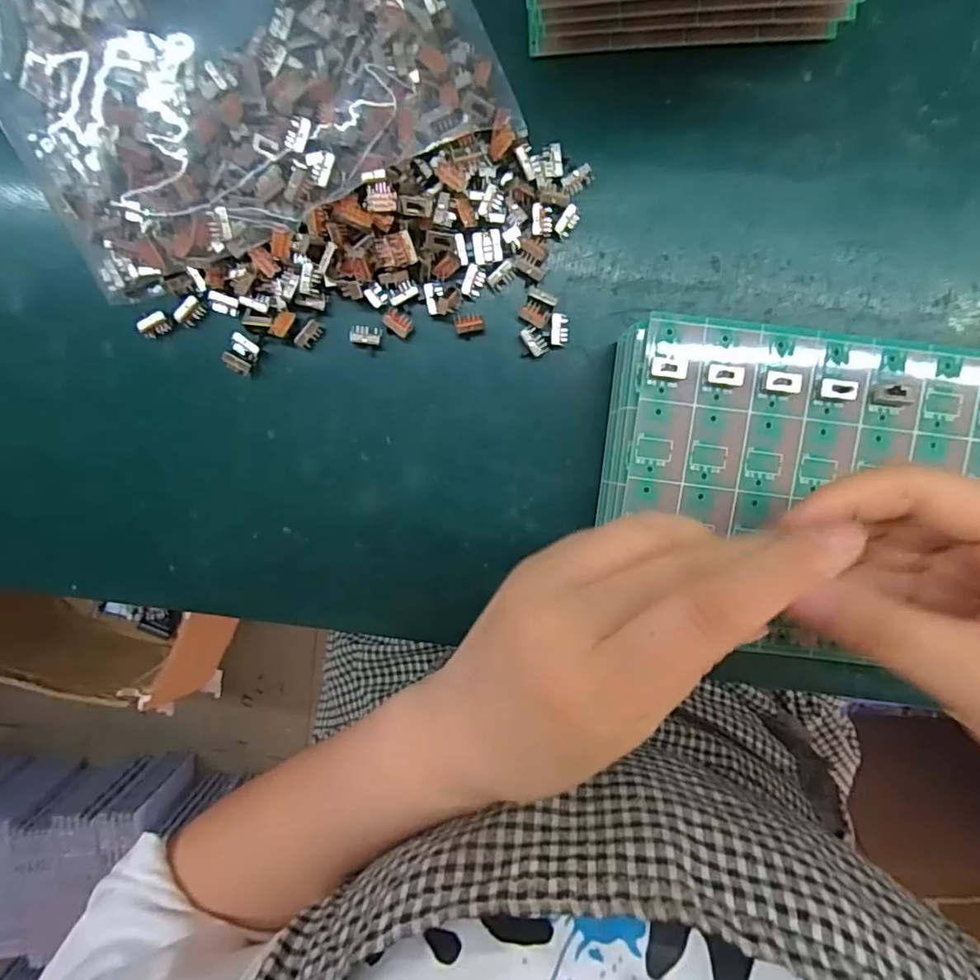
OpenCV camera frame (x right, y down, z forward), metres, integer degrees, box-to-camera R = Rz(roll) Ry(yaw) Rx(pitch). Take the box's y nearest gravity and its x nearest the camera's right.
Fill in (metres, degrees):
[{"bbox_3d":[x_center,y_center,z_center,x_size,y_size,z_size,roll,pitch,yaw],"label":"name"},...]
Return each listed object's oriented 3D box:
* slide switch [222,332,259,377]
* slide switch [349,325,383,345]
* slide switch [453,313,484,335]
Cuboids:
[{"bbox_3d":[-0.110,-0.060,0.254,0.013,0.007,0.015,28,98,-3],"label":"slide switch"},{"bbox_3d":[-0.055,-0.068,0.254,0.014,0.008,0.008,7,98,0],"label":"slide switch"},{"bbox_3d":[-0.009,-0.074,0.254,0.012,0.007,0.008,-8,98,2],"label":"slide switch"}]

